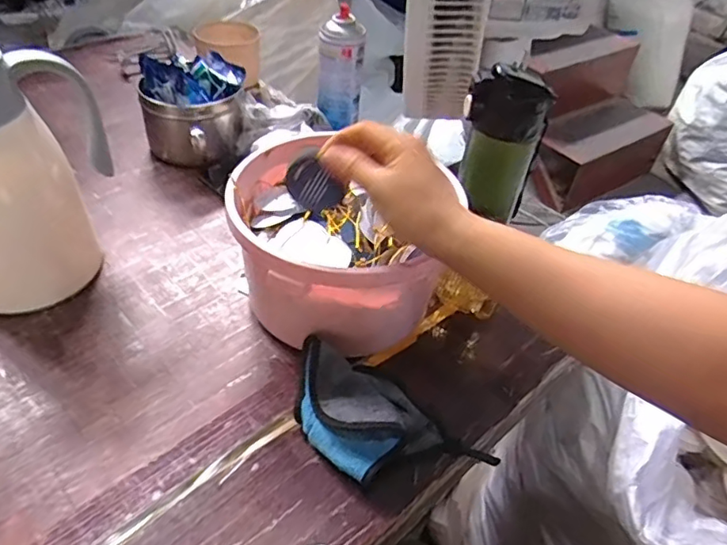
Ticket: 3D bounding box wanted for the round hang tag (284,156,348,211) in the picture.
[{"bbox_3d":[-0.040,-0.068,0.454,0.034,0.050,0.004,-35,33,18],"label":"round hang tag"}]

